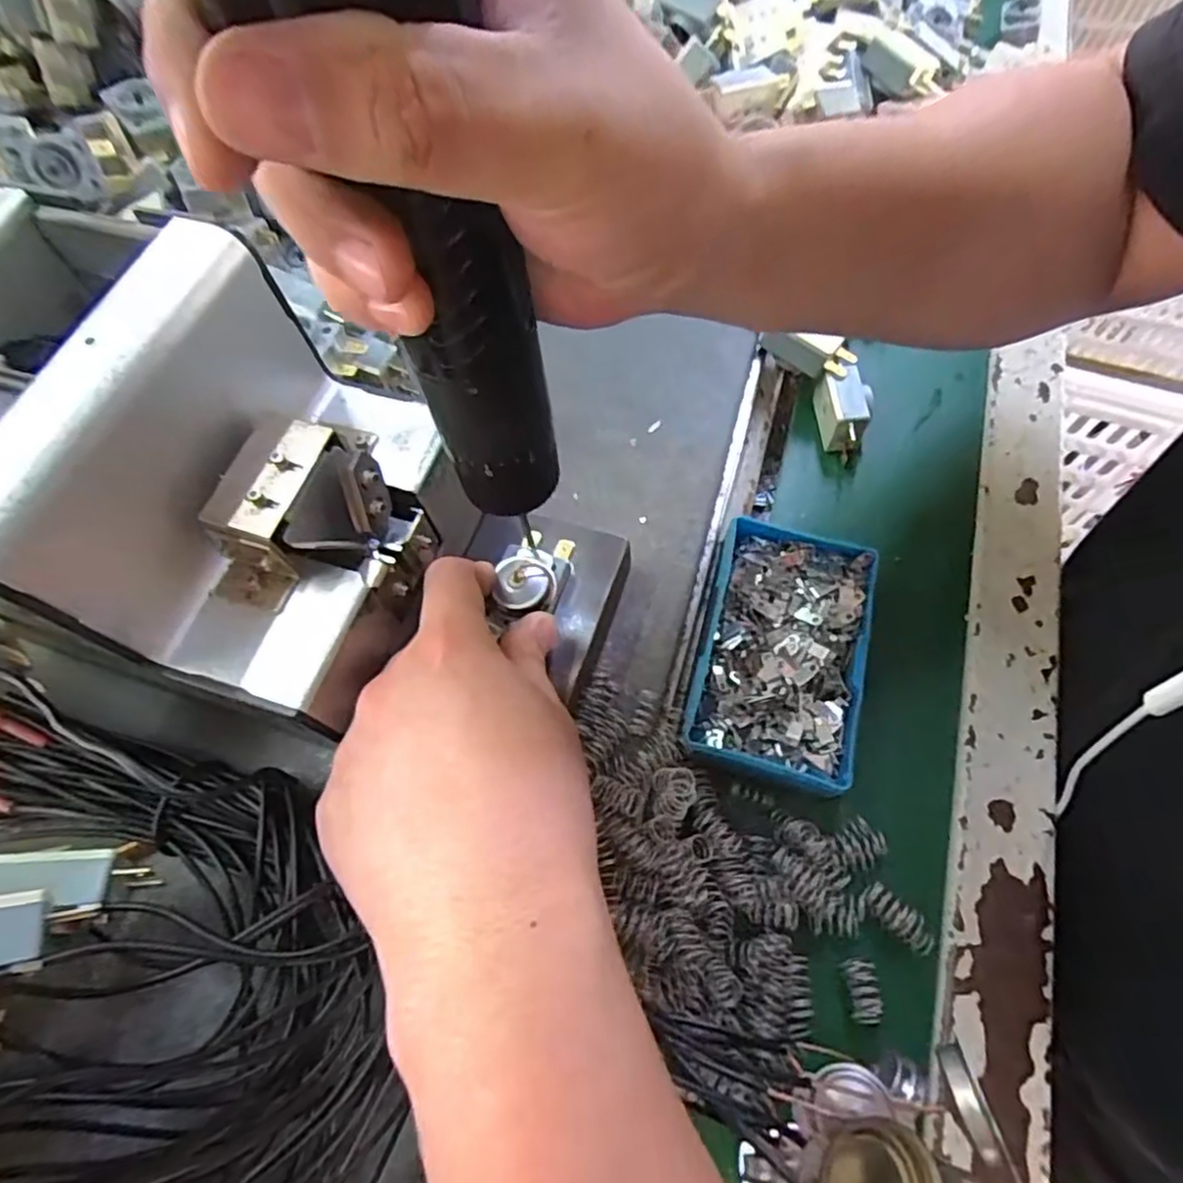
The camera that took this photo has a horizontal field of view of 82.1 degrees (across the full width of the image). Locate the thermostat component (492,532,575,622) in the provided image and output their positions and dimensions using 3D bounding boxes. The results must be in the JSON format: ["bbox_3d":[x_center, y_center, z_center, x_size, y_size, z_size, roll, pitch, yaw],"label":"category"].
[{"bbox_3d":[-0.023,-0.007,0.277,0.026,0.018,0.042,9,63,8],"label":"thermostat component"}]

